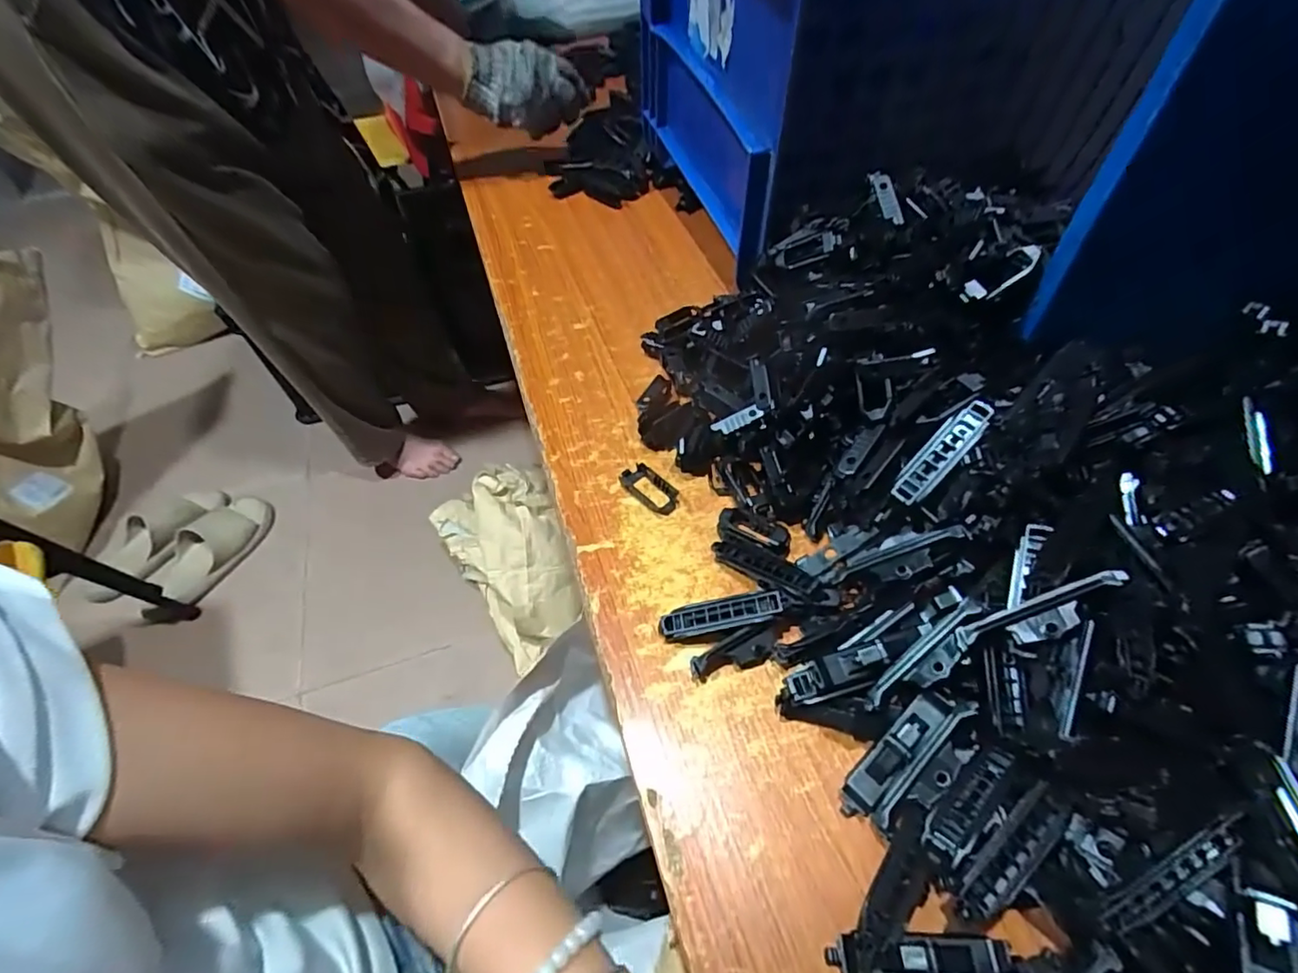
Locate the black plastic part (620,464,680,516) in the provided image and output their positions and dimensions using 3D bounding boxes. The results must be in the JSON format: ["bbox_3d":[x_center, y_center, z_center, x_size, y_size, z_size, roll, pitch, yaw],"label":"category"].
[{"bbox_3d":[0.000,0.000,0.438,0.052,0.008,0.024,35,62,28],"label":"black plastic part"}]

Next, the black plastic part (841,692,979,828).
[{"bbox_3d":[0.133,0.141,0.300,0.082,0.012,0.026,-46,59,-3],"label":"black plastic part"}]

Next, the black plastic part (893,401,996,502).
[{"bbox_3d":[0.175,-0.020,0.343,0.074,0.008,0.020,-48,59,1],"label":"black plastic part"}]

